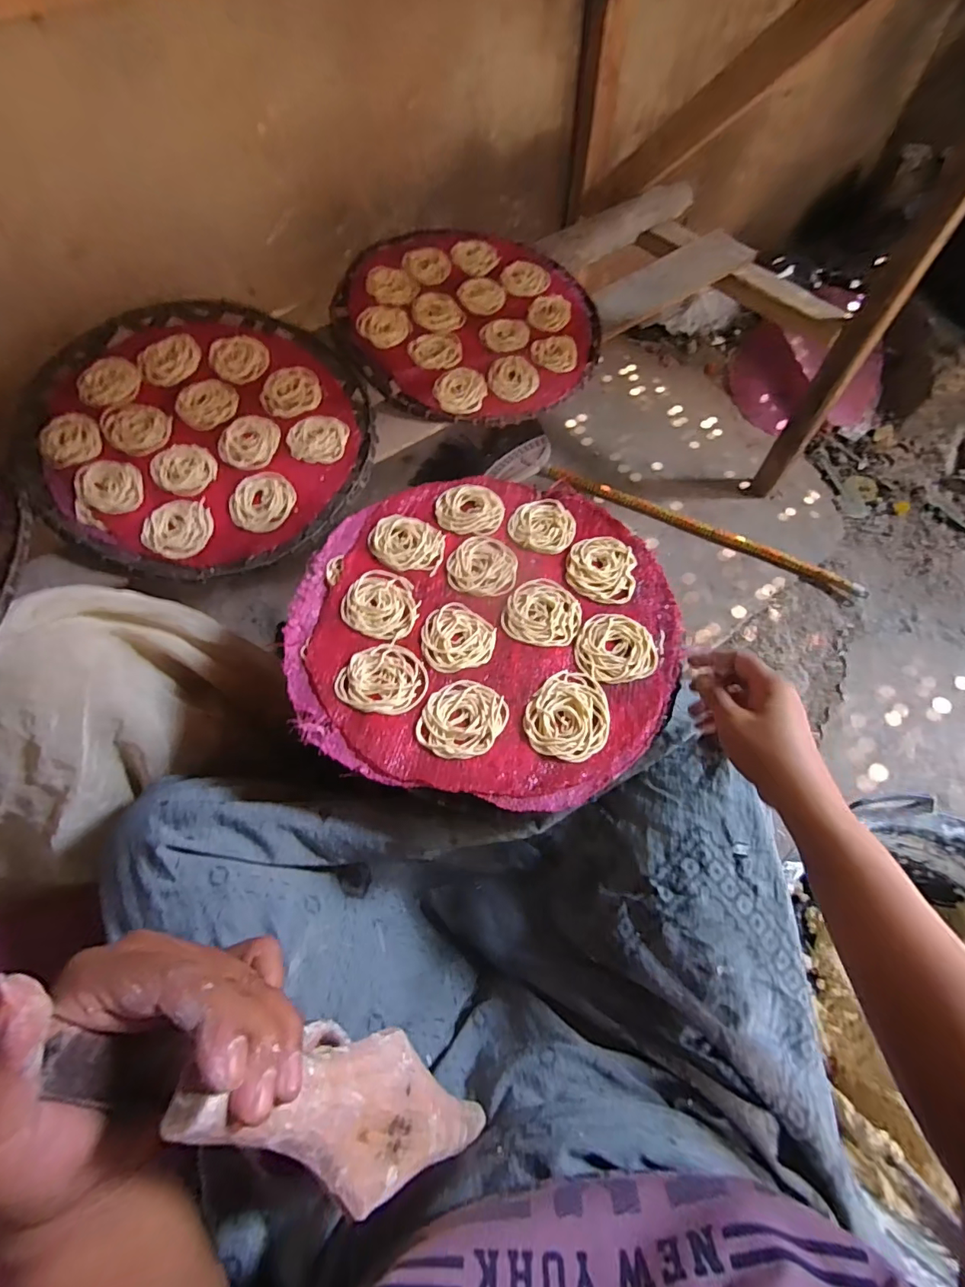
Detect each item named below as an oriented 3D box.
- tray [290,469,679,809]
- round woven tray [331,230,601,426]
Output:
[{"bbox_3d":[0.003,-0.027,0.466,0.335,0.022,0.327,0,61,0],"label":"tray"},{"bbox_3d":[-0.020,-0.484,0.756,0.374,0.067,0.374,0,61,0],"label":"round woven tray"}]

